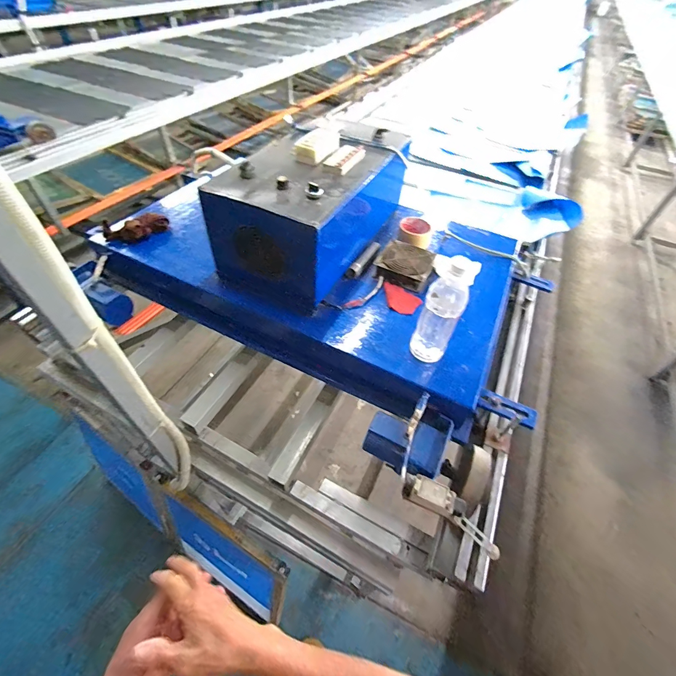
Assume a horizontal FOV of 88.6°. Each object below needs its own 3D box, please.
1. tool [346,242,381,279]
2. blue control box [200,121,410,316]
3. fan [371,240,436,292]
[{"bbox_3d":[0.062,-0.188,0.812,0.026,0.017,0.147,26,53,17],"label":"tool"},{"bbox_3d":[-0.046,-0.307,0.774,0.240,0.206,0.472,24,52,15],"label":"blue control box"},{"bbox_3d":[0.154,-0.170,0.797,0.117,0.032,0.125,21,52,13],"label":"fan"}]

